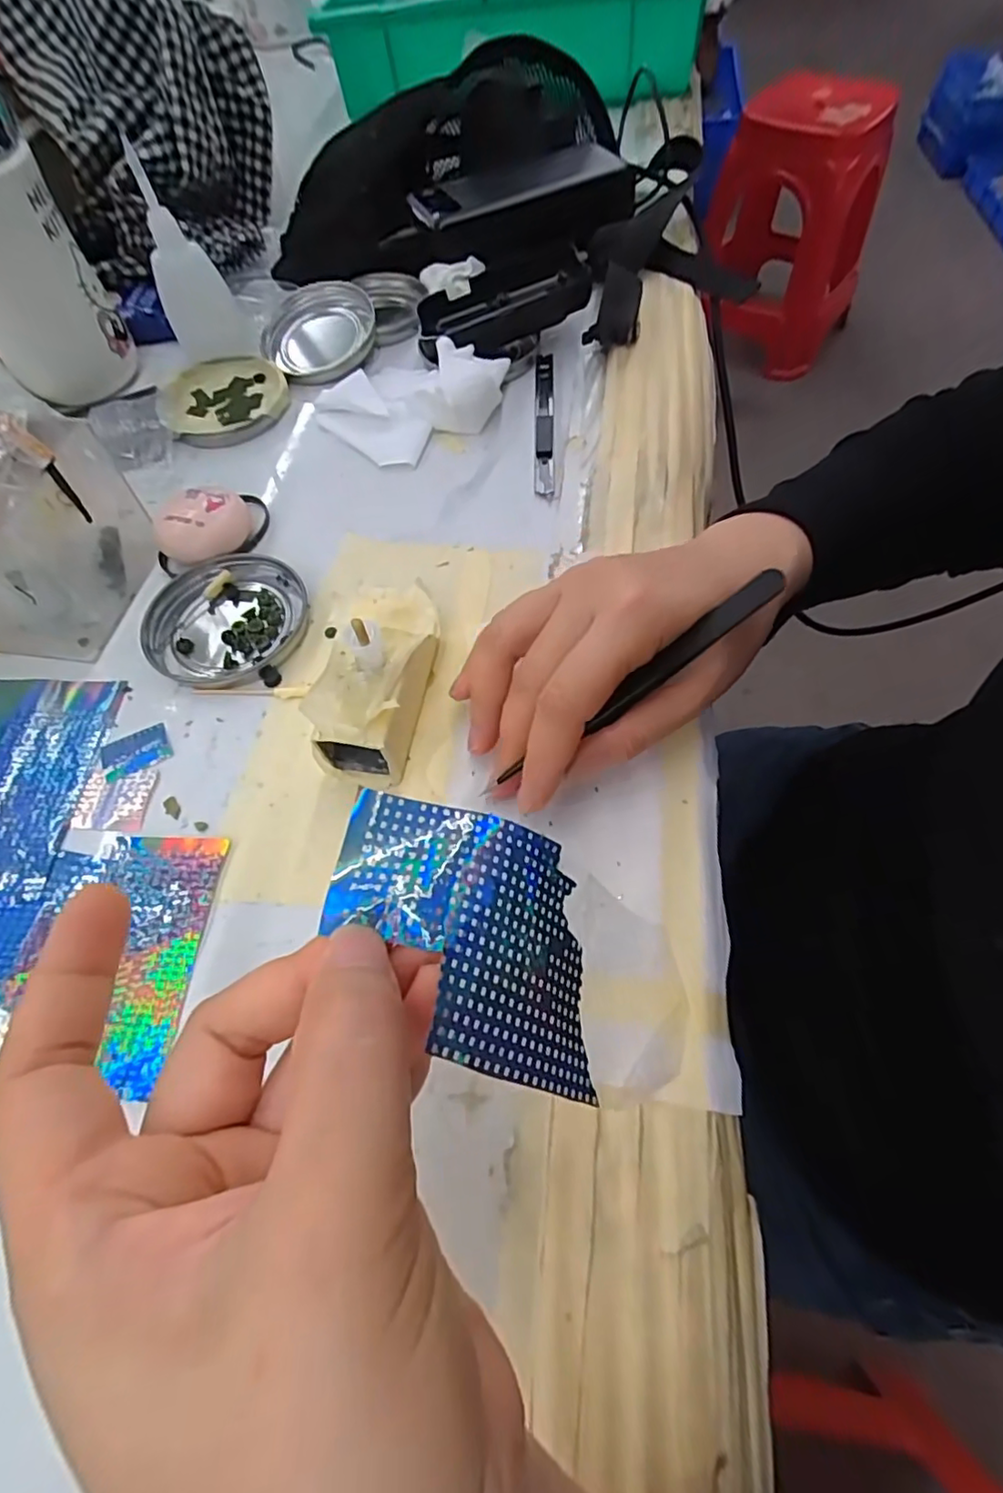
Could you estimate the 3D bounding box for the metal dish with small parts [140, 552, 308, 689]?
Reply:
[{"bbox_3d":[-0.137,-0.063,0.299,0.074,0.008,0.075,-1,62,3],"label":"metal dish with small parts"}]

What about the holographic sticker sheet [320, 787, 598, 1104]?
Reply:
[{"bbox_3d":[-0.008,0.047,0.151,0.069,0.022,0.061,27,54,-33],"label":"holographic sticker sheet"}]

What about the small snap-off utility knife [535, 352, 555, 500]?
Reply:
[{"bbox_3d":[0.026,-0.195,0.359,0.011,0.007,0.124,0,62,4],"label":"small snap-off utility knife"}]

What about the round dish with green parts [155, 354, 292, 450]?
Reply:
[{"bbox_3d":[-0.178,-0.222,0.387,0.077,0.012,0.078,-1,62,3],"label":"round dish with green parts"}]

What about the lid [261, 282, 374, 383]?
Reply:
[{"bbox_3d":[-0.122,-0.280,0.404,0.077,0.016,0.078,-1,62,3],"label":"lid"}]

